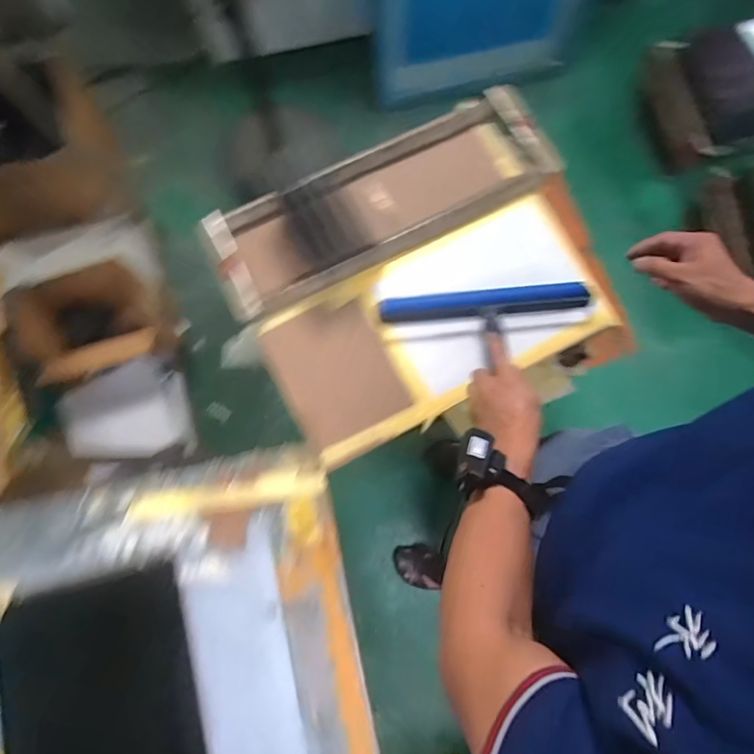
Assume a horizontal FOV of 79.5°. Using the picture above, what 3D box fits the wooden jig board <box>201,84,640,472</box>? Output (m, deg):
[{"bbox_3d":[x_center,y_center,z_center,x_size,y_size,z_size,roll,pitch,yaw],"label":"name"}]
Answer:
[{"bbox_3d":[0.073,-0.149,0.681,0.521,0.085,0.446,-26,81,-6],"label":"wooden jig board"}]

